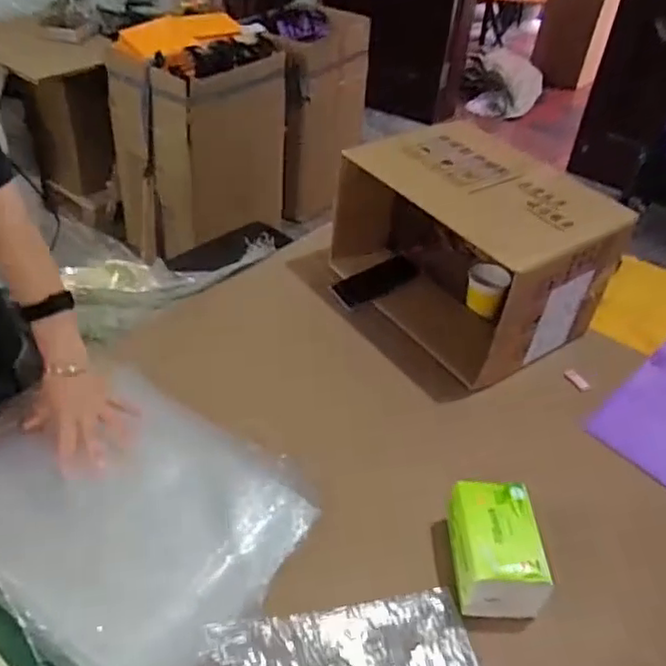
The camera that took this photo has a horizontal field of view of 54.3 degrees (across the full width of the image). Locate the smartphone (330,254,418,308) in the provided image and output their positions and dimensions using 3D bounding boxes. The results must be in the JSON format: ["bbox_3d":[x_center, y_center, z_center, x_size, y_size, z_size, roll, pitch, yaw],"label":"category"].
[{"bbox_3d":[0.077,-0.097,1.182,0.151,0.008,0.059,-28,72,-9],"label":"smartphone"}]

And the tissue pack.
[{"bbox_3d":[0.193,0.250,0.768,0.092,0.088,0.140,2,40,-5],"label":"tissue pack"}]

